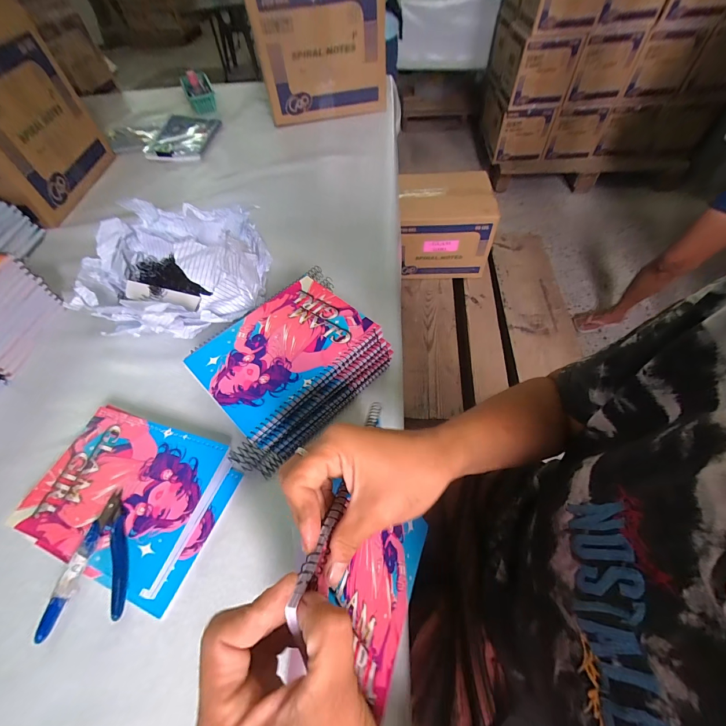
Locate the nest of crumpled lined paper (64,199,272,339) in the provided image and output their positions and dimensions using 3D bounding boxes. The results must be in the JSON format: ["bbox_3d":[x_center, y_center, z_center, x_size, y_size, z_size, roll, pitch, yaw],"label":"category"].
[{"bbox_3d":[-0.301,-0.144,0.529,0.278,0.117,0.238,11,56,12],"label":"nest of crumpled lined paper"}]

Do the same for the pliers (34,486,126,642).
[{"bbox_3d":[-0.265,0.188,0.320,0.065,0.012,0.116,-16,55,-7],"label":"pliers"}]

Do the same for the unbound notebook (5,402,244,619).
[{"bbox_3d":[-0.263,0.146,0.374,0.213,0.027,0.163,14,58,15],"label":"unbound notebook"}]

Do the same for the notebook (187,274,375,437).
[{"bbox_3d":[-0.101,-0.026,0.400,0.146,0.009,0.196,37,65,26],"label":"notebook"}]

